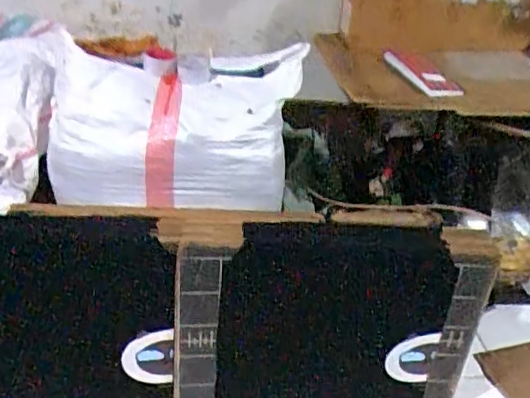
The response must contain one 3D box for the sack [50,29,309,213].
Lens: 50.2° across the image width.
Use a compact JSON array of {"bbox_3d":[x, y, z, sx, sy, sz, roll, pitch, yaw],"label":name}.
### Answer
[{"bbox_3d":[-0.241,-0.187,1.406,0.599,0.401,0.300,4,31,-5],"label":"sack"}]

